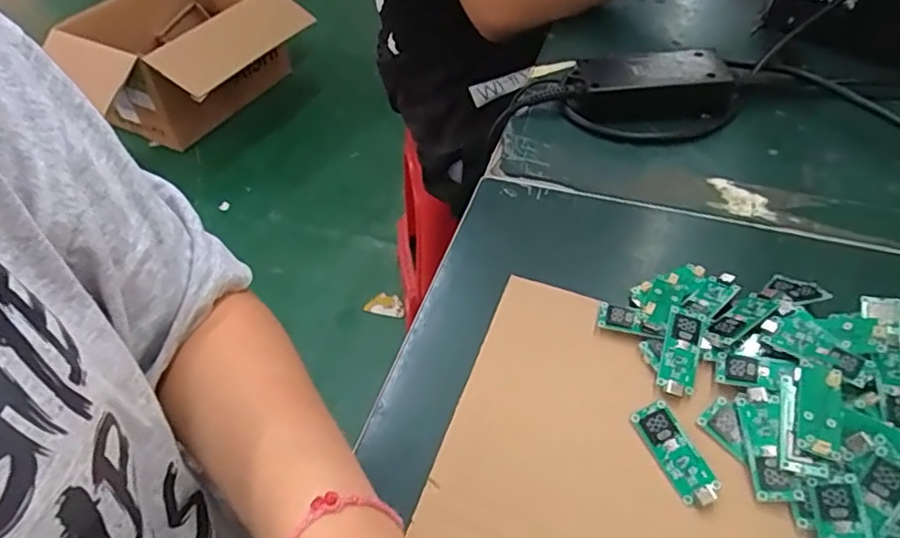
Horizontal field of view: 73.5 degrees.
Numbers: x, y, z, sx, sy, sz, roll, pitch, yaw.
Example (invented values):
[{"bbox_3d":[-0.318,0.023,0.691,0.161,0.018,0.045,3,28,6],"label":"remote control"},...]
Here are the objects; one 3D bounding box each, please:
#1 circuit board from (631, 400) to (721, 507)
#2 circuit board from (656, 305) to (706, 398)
[{"bbox_3d":[0.108,0.088,0.289,0.018,0.007,0.050,-16,49,-11],"label":"circuit board"},{"bbox_3d":[0.124,0.044,0.325,0.019,0.009,0.053,17,64,12],"label":"circuit board"}]

